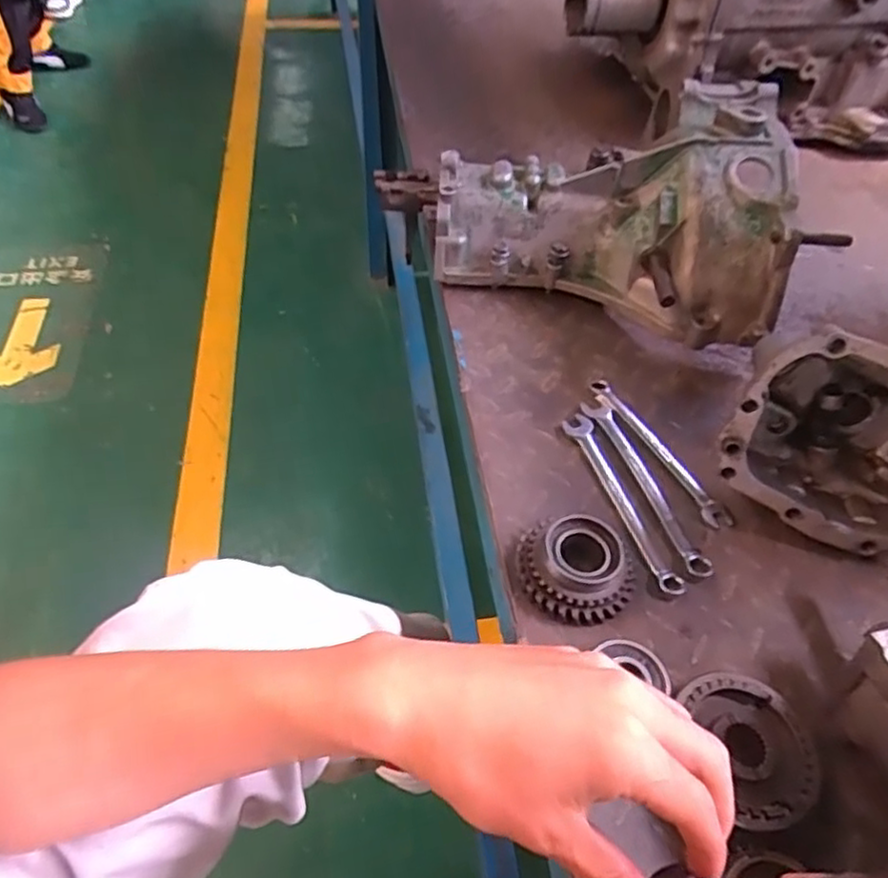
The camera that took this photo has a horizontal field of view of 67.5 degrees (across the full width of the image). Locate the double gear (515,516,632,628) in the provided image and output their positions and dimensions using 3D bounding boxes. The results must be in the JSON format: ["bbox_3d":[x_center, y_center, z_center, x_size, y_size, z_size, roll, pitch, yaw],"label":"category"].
[{"bbox_3d":[0.087,0.083,0.426,0.072,0.027,0.066,2,50,-2],"label":"double gear"}]

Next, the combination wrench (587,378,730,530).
[{"bbox_3d":[0.163,0.005,0.505,0.019,0.013,0.148,-23,55,-21],"label":"combination wrench"}]

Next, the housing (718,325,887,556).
[{"bbox_3d":[0.286,-0.005,0.461,0.186,0.131,0.101,25,30,3],"label":"housing"}]

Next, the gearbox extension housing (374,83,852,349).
[{"bbox_3d":[0.122,-0.213,0.602,0.359,0.156,0.189,13,51,7],"label":"gearbox extension housing"}]

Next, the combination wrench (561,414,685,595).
[{"bbox_3d":[0.128,0.043,0.481,0.020,0.014,0.157,-15,52,-15],"label":"combination wrench"}]

